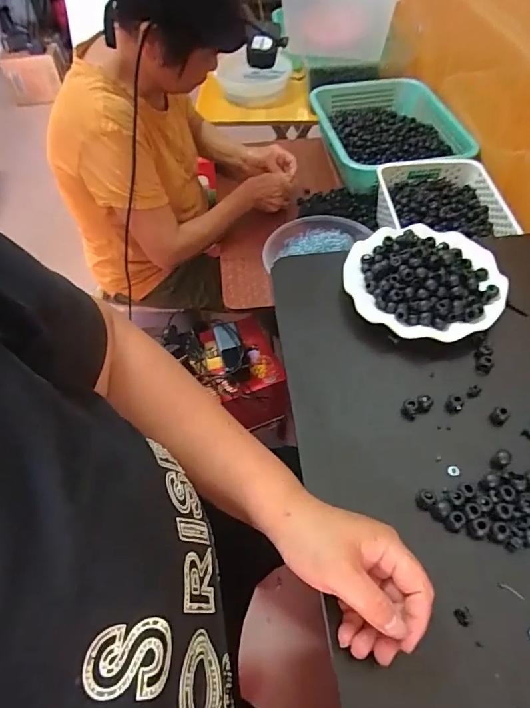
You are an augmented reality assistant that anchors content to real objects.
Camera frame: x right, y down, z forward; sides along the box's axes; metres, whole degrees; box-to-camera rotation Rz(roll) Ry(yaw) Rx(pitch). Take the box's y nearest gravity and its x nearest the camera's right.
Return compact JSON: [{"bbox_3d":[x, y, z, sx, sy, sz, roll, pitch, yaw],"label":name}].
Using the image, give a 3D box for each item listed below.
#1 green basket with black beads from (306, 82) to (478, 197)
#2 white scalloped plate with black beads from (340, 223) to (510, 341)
[{"bbox_3d":[0.278,-0.549,1.090,0.291,0.099,0.458,-8,53,-3],"label":"green basket with black beads"},{"bbox_3d":[0.189,-0.093,0.534,0.180,0.041,0.162,14,55,13],"label":"white scalloped plate with black beads"}]

